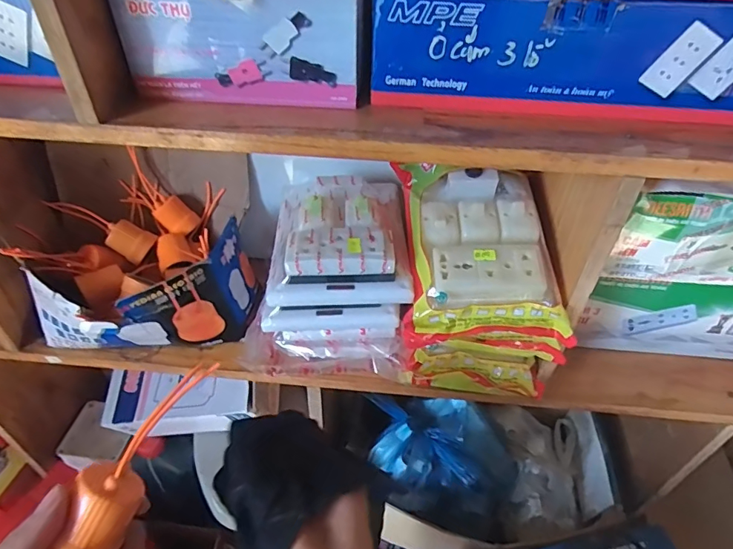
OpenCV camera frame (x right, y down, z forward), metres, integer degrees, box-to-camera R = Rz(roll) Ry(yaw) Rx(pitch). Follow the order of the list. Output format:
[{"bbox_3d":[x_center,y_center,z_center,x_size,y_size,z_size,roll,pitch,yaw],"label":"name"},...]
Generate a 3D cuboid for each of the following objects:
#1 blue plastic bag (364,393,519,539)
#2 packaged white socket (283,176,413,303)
[{"bbox_3d":[0.119,0.292,0.736,0.226,0.111,0.175,8,44,6],"label":"blue plastic bag"},{"bbox_3d":[-0.022,-0.054,0.491,0.126,0.033,0.161,0,43,-3],"label":"packaged white socket"}]

